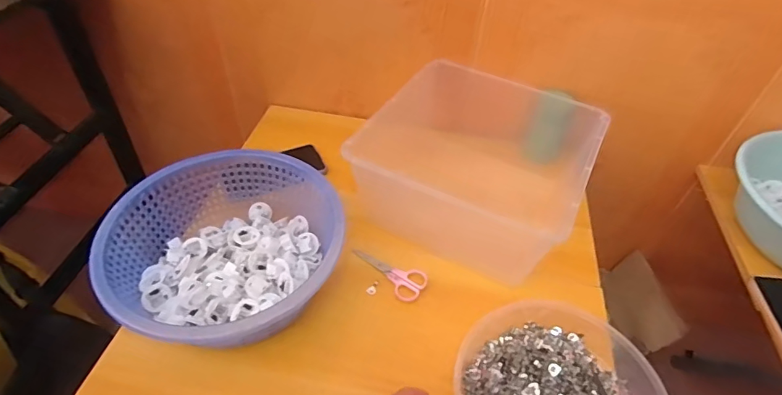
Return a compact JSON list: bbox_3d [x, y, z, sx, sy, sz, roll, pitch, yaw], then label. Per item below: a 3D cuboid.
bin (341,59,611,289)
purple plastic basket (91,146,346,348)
[{"bbox_3d":[0.134,-0.068,0.708,0.274,0.155,0.340,22,50,17],"label":"bin"},{"bbox_3d":[-0.199,0.075,0.567,0.269,0.124,0.258,1,47,-1],"label":"purple plastic basket"}]

